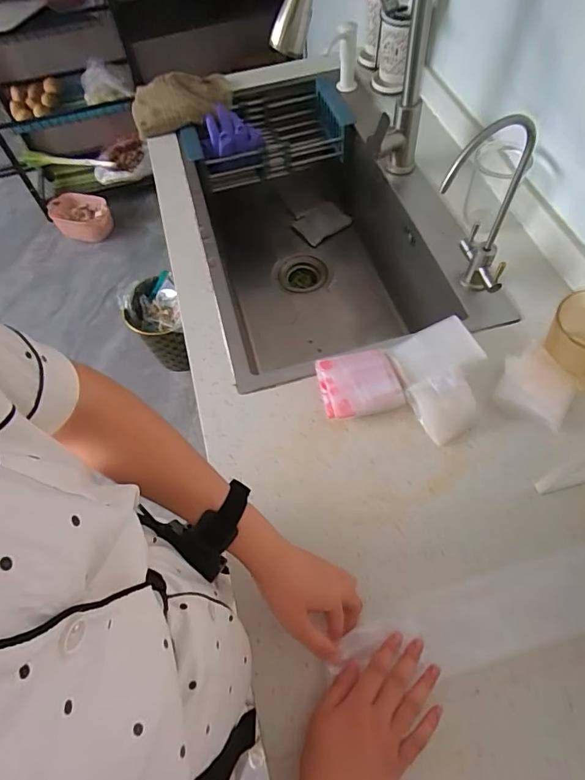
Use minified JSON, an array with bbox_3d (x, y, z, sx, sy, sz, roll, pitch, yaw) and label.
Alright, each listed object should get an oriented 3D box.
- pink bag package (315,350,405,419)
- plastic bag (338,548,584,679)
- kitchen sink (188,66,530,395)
[{"bbox_3d":[0.089,-0.008,0.613,0.099,0.028,0.094,-12,60,-3],"label":"pink bag package"},{"bbox_3d":[0.211,0.233,0.470,0.307,0.011,0.077,-13,60,-5],"label":"plastic bag"},{"bbox_3d":[0.030,-0.295,0.939,0.415,0.277,0.747,-16,60,-4],"label":"kitchen sink"}]

